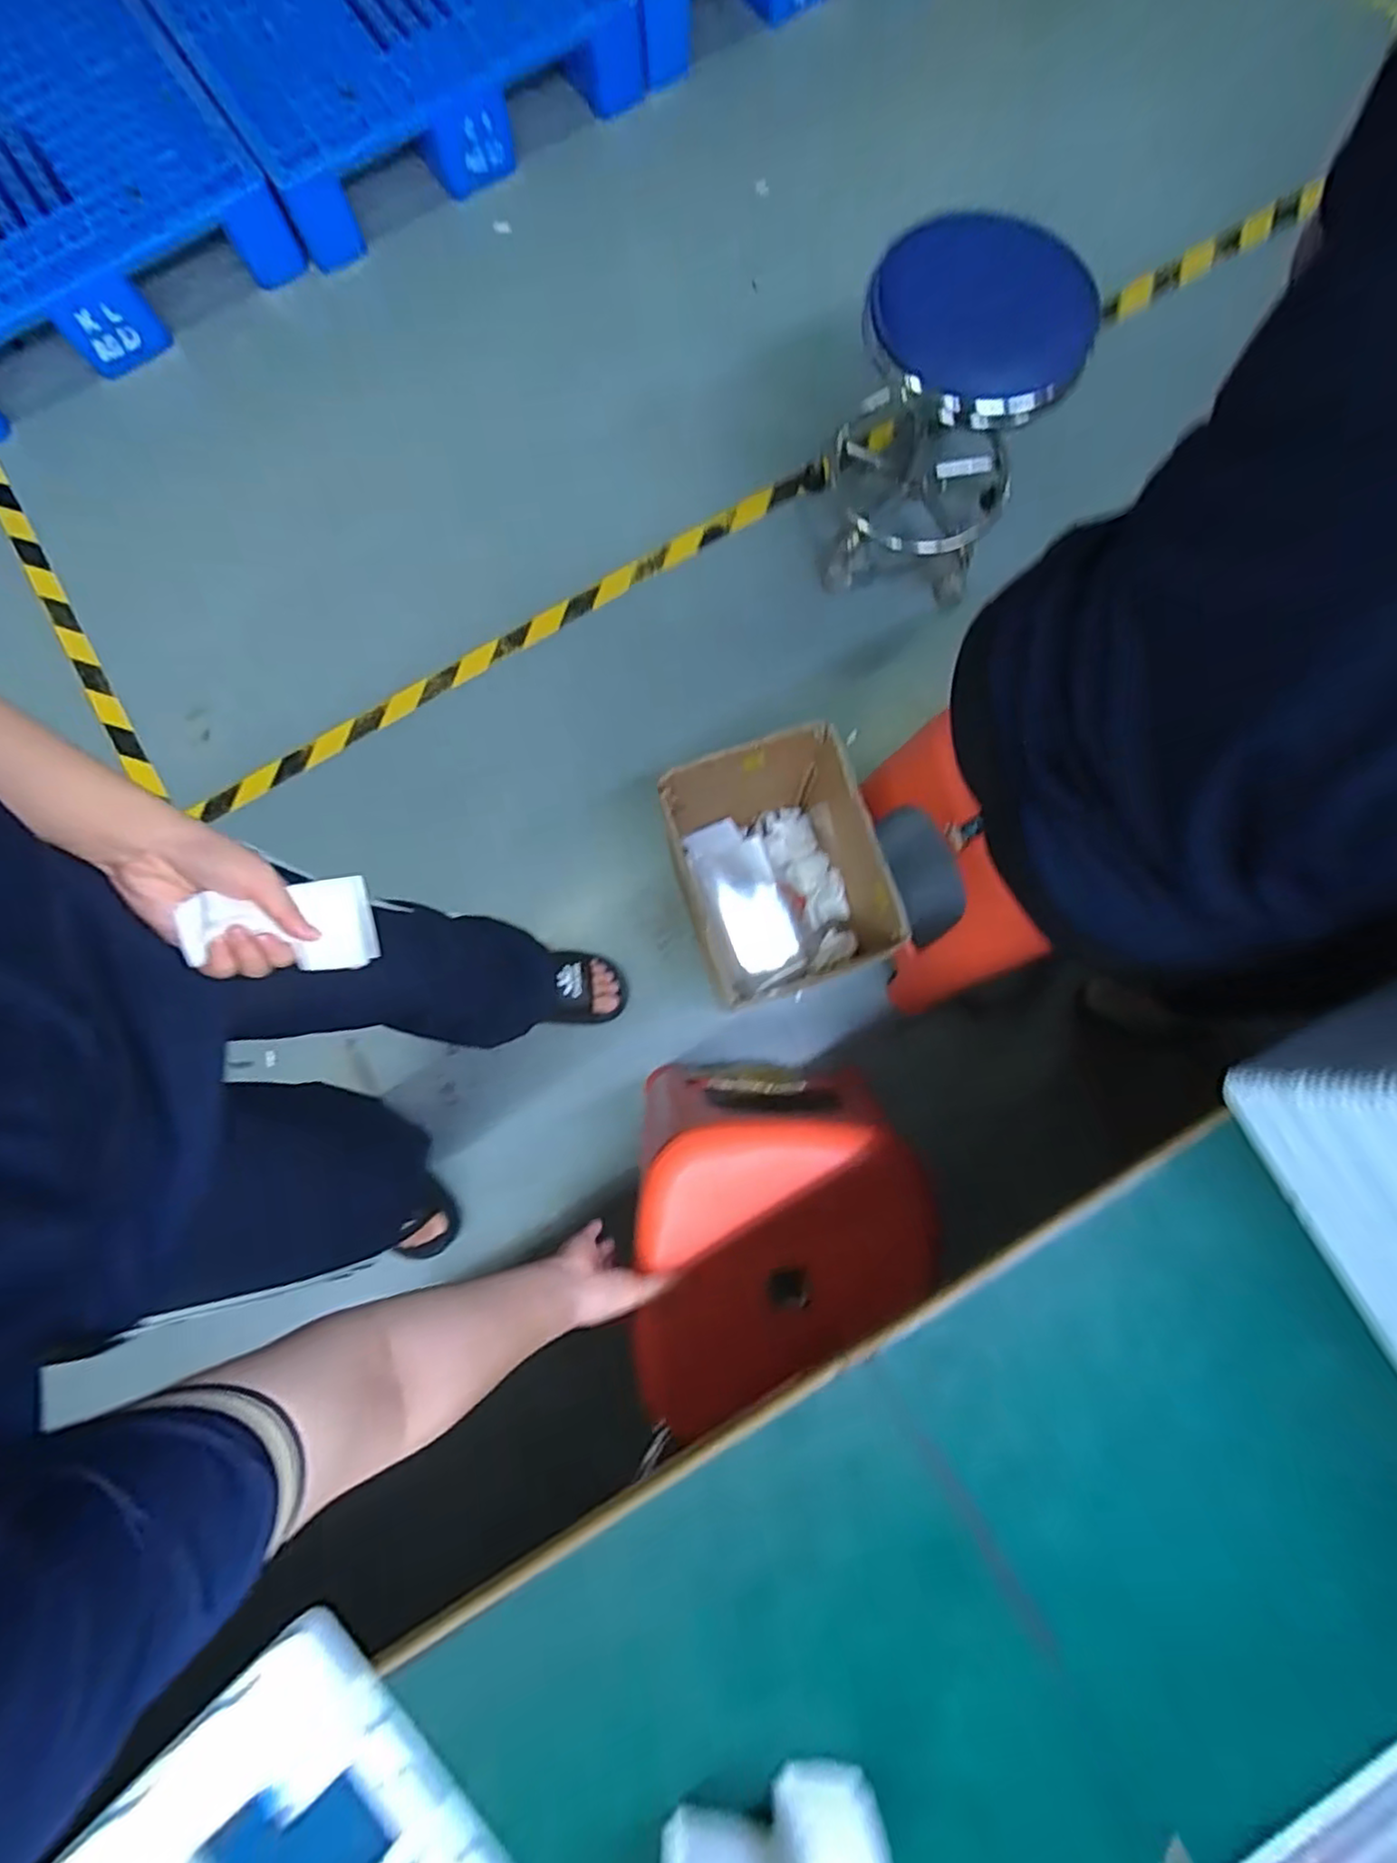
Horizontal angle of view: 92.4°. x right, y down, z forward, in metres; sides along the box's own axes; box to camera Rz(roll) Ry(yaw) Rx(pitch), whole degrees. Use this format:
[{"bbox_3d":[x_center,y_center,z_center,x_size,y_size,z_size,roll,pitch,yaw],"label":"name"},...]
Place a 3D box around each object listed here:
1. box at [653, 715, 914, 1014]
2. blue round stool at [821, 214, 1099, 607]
[{"bbox_3d":[0.103,-0.068,0.991,0.264,0.320,0.312,-11,81,-1],"label":"box"},{"bbox_3d":[0.376,-0.787,1.065,0.305,0.398,0.300,17,82,3],"label":"blue round stool"}]

